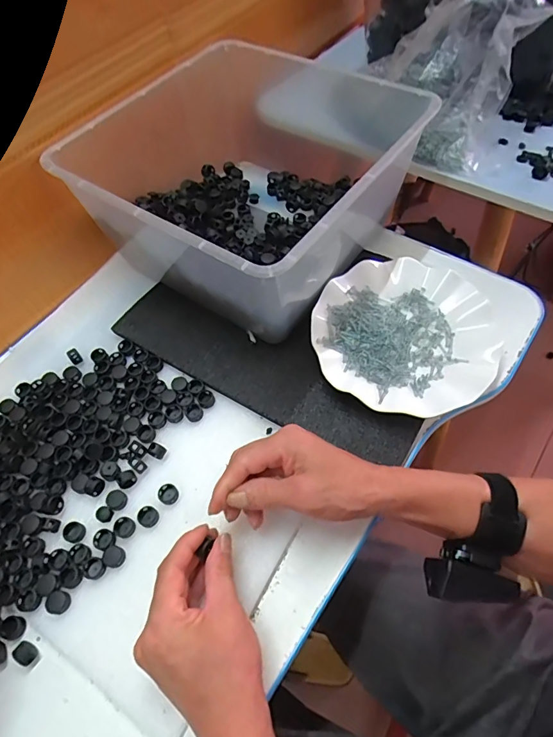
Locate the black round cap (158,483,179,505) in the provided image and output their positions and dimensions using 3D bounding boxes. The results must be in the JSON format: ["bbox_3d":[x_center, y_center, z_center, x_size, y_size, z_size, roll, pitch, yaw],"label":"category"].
[{"bbox_3d":[-0.099,0.114,0.399,0.017,0.006,0.017,-2,59,3],"label":"black round cap"}]

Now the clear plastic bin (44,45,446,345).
[{"bbox_3d":[-0.030,-0.218,0.490,0.306,0.142,0.307,31,69,19],"label":"clear plastic bin"}]

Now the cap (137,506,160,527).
[{"bbox_3d":[-0.114,0.131,0.389,0.017,0.005,0.017,-2,59,3],"label":"cap"}]

